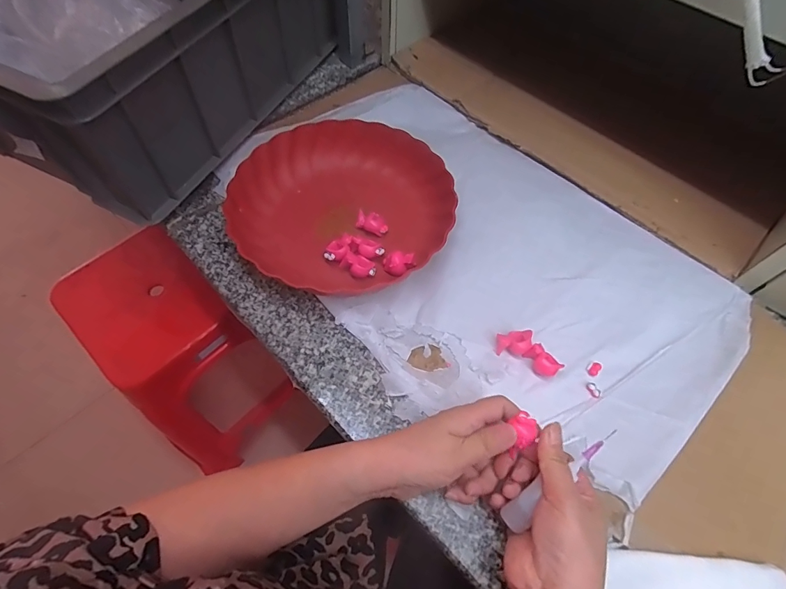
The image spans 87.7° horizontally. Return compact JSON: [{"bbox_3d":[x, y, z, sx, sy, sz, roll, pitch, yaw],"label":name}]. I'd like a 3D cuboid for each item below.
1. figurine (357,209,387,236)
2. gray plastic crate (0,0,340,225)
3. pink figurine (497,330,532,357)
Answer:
[{"bbox_3d":[-0.024,-0.081,0.463,0.037,0.013,0.020,22,64,9],"label":"figurine"},{"bbox_3d":[-0.319,-0.334,0.496,0.338,0.199,0.416,26,64,12],"label":"gray plastic crate"},{"bbox_3d":[0.117,0.047,0.399,0.032,0.018,0.026,16,63,7],"label":"pink figurine"}]

